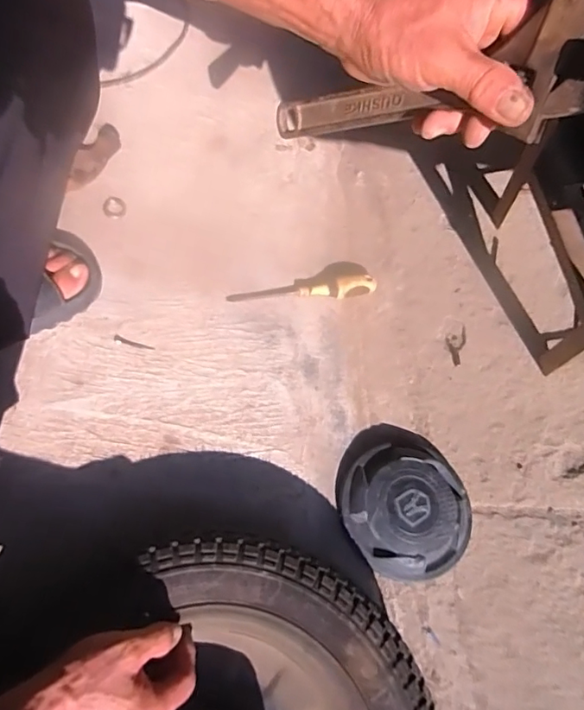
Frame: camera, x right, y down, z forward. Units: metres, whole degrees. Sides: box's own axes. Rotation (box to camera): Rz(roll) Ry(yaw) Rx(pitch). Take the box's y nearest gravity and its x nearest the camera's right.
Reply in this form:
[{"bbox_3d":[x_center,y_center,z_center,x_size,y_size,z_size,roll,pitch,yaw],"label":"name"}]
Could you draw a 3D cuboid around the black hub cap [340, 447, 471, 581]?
[{"bbox_3d":[0.141,0.194,0.614,0.155,0.052,0.150,0,70,1],"label":"black hub cap"}]

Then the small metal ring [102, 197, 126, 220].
[{"bbox_3d":[-0.241,-0.200,0.676,0.030,0.004,0.034,8,67,-15],"label":"small metal ring"}]

